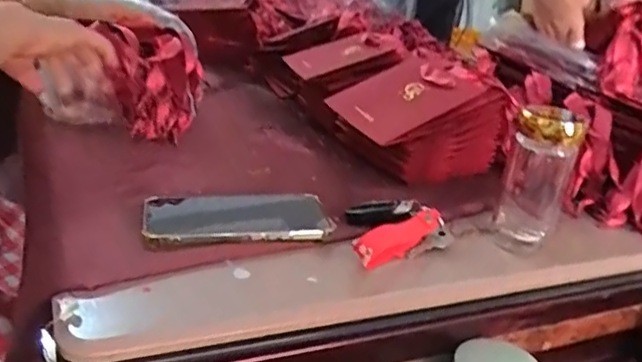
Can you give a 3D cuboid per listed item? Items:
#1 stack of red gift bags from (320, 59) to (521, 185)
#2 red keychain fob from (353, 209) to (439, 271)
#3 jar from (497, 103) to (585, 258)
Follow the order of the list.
[{"bbox_3d":[0.116,-0.077,0.711,0.185,0.109,0.131,-5,27,-28],"label":"stack of red gift bags"},{"bbox_3d":[0.067,0.054,0.514,0.018,0.041,0.108,25,29,34],"label":"red keychain fob"},{"bbox_3d":[0.195,0.003,0.538,0.051,0.139,0.051,17,25,21],"label":"jar"}]

